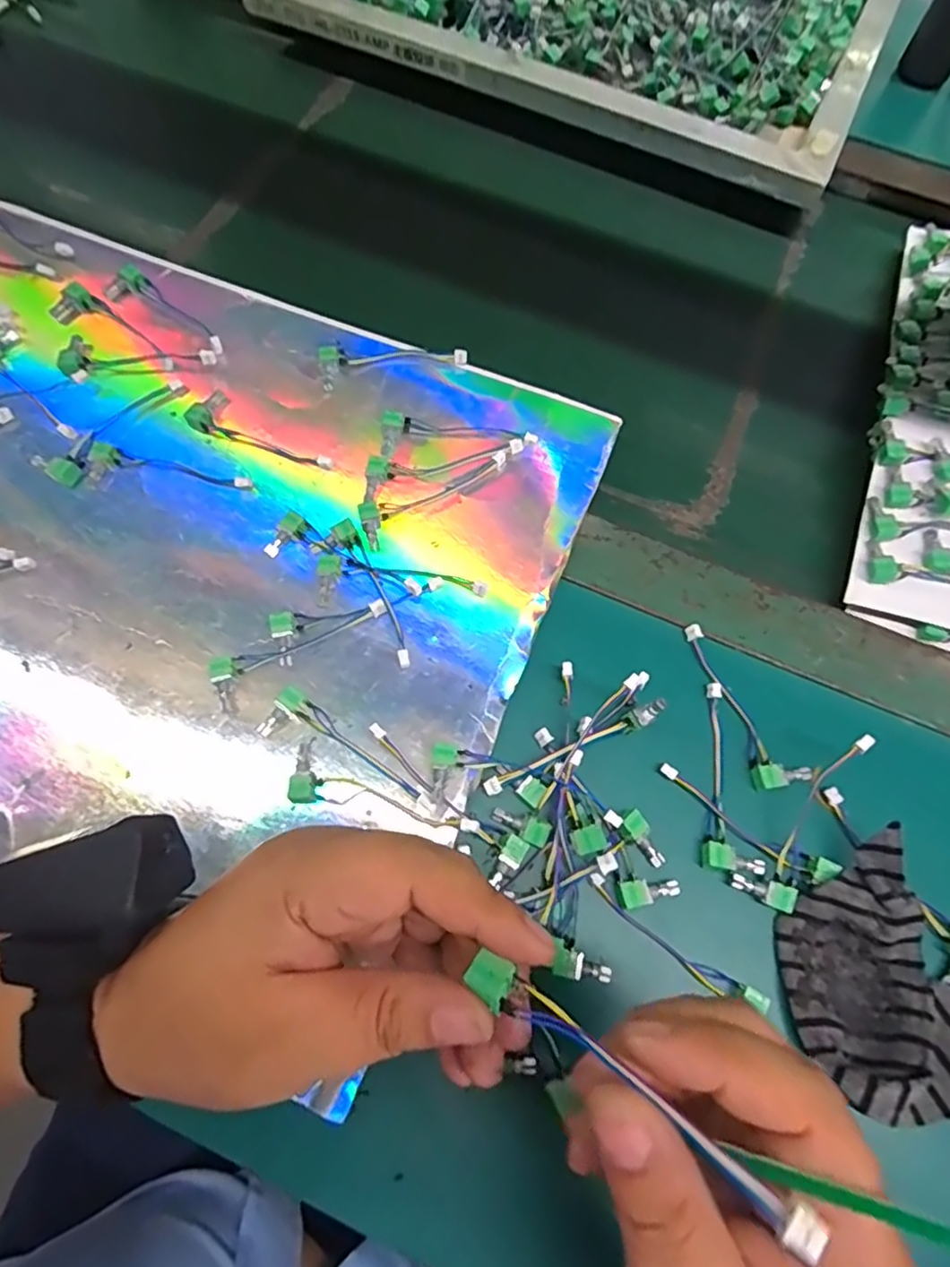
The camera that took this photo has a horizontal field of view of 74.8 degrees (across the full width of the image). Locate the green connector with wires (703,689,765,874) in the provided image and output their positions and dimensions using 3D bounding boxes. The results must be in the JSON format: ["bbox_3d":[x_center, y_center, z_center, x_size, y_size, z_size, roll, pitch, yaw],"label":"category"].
[{"bbox_3d":[0.120,0.071,0.311,0.028,0.011,0.093,-4,70,-2],"label":"green connector with wires"}]

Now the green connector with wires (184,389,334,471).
[{"bbox_3d":[-0.131,-0.116,0.373,0.091,0.011,0.032,34,73,11],"label":"green connector with wires"}]

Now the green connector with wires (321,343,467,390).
[{"bbox_3d":[-0.054,-0.178,0.399,0.091,0.012,0.026,-12,70,-5],"label":"green connector with wires"}]

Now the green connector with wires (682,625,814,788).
[{"bbox_3d":[0.143,0.035,0.327,0.028,0.008,0.093,-16,71,-6],"label":"green connector with wires"}]

